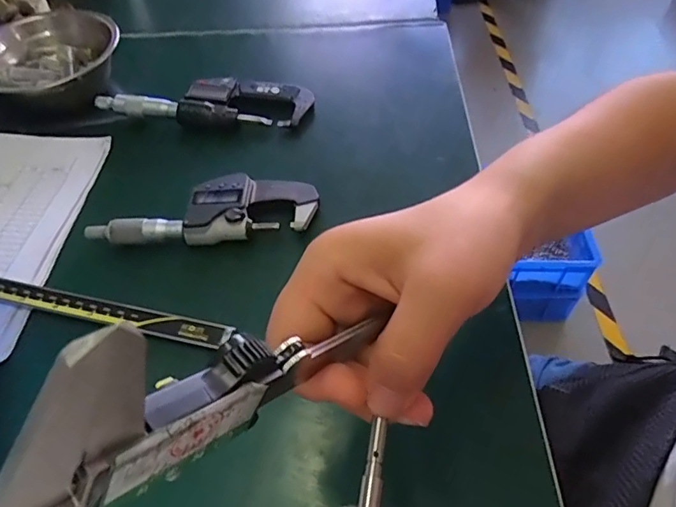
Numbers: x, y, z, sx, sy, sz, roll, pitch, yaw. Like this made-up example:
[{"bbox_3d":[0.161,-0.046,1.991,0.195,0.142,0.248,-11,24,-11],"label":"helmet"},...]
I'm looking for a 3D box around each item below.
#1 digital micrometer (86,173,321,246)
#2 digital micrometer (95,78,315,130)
[{"bbox_3d":[-0.094,-0.029,0.366,0.158,0.022,0.048,-8,51,-4],"label":"digital micrometer"},{"bbox_3d":[-0.114,-0.132,0.443,0.180,0.019,0.049,-3,51,1],"label":"digital micrometer"}]

